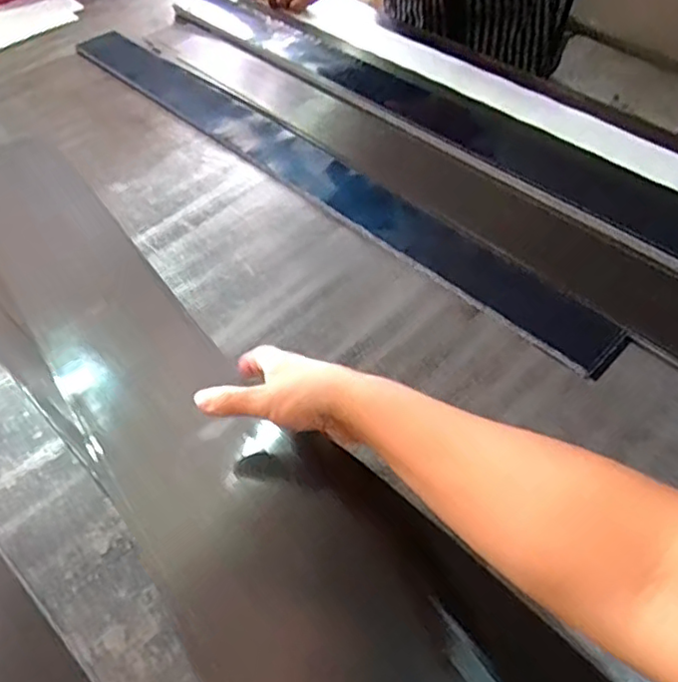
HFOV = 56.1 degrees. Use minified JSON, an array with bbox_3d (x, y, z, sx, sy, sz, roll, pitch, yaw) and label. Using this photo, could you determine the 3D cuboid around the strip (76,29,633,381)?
[{"bbox_3d":[-0.059,-0.228,0.783,0.075,0.017,0.882,-40,59,-22],"label":"strip"}]

